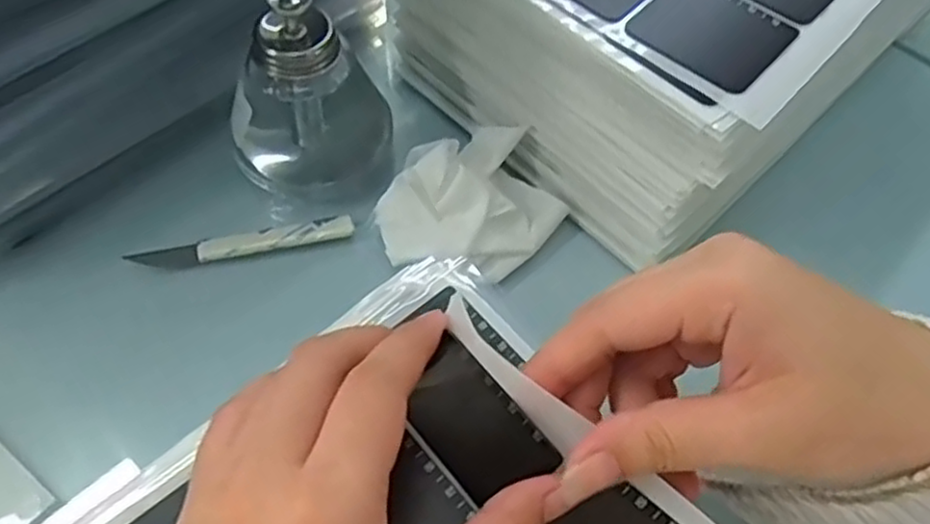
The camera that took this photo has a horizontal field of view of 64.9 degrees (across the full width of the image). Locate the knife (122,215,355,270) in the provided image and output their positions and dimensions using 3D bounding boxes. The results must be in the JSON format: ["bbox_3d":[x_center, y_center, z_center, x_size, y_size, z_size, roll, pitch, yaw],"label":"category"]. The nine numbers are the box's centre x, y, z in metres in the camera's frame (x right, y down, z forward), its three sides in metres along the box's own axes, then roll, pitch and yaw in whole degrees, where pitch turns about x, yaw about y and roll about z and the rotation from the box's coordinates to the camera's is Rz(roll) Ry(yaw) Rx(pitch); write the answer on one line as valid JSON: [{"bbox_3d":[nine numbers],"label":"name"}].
[{"bbox_3d":[-0.109,-0.009,0.361,0.106,0.006,0.011,-10,61,-10],"label":"knife"}]

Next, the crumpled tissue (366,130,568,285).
[{"bbox_3d":[0.004,-0.032,0.361,0.088,0.030,0.070,9,59,1],"label":"crumpled tissue"}]

